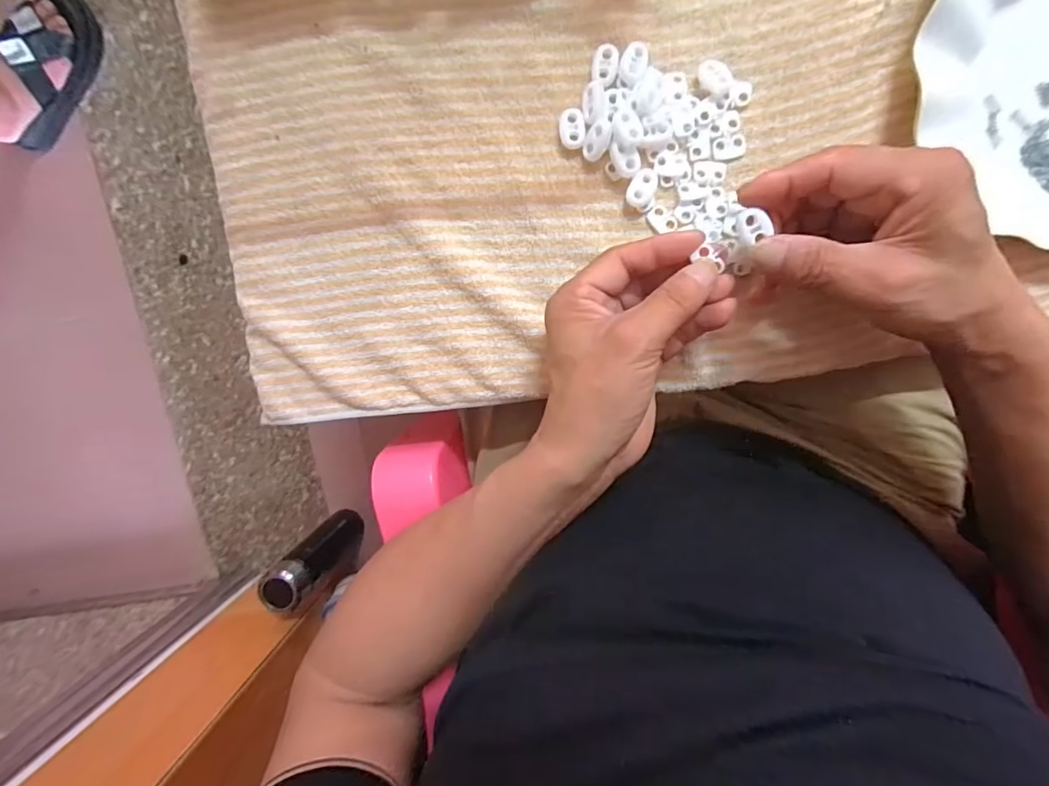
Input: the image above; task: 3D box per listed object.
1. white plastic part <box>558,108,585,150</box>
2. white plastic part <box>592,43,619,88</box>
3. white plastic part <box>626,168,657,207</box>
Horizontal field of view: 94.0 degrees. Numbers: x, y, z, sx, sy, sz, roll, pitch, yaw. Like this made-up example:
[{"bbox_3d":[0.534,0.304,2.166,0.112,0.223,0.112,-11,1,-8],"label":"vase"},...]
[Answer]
[{"bbox_3d":[0.028,-0.158,0.292,0.015,0.005,0.021,-6,98,5],"label":"white plastic part"},{"bbox_3d":[0.047,-0.190,0.282,0.014,0.004,0.024,4,99,3],"label":"white plastic part"},{"bbox_3d":[0.070,-0.123,0.293,0.014,0.007,0.023,29,100,-1],"label":"white plastic part"}]

